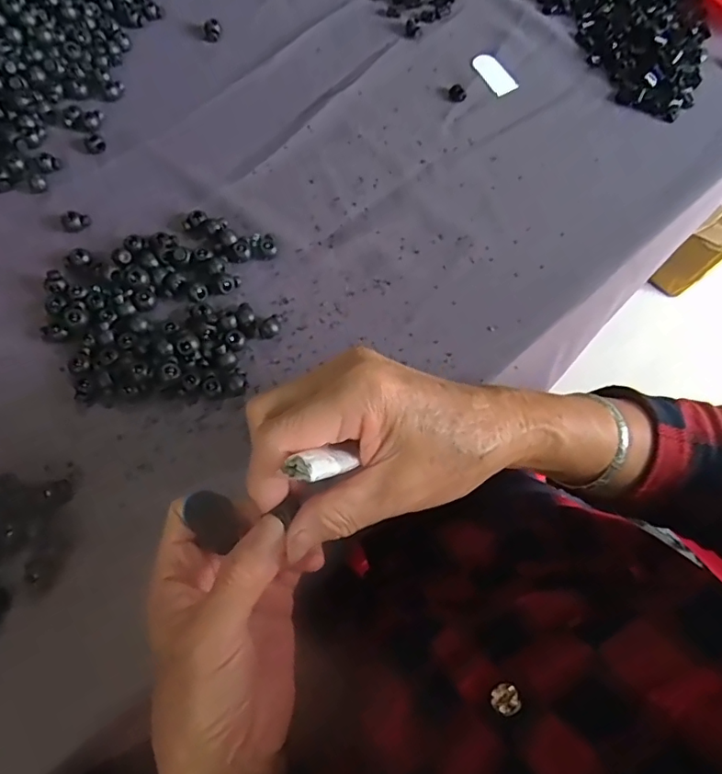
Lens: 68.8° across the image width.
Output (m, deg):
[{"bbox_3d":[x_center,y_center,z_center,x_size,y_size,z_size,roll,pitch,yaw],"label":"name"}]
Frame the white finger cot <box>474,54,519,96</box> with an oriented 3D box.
[{"bbox_3d":[0.123,-0.293,0.491,0.022,0.004,0.049,-29,73,-13],"label":"white finger cot"}]

